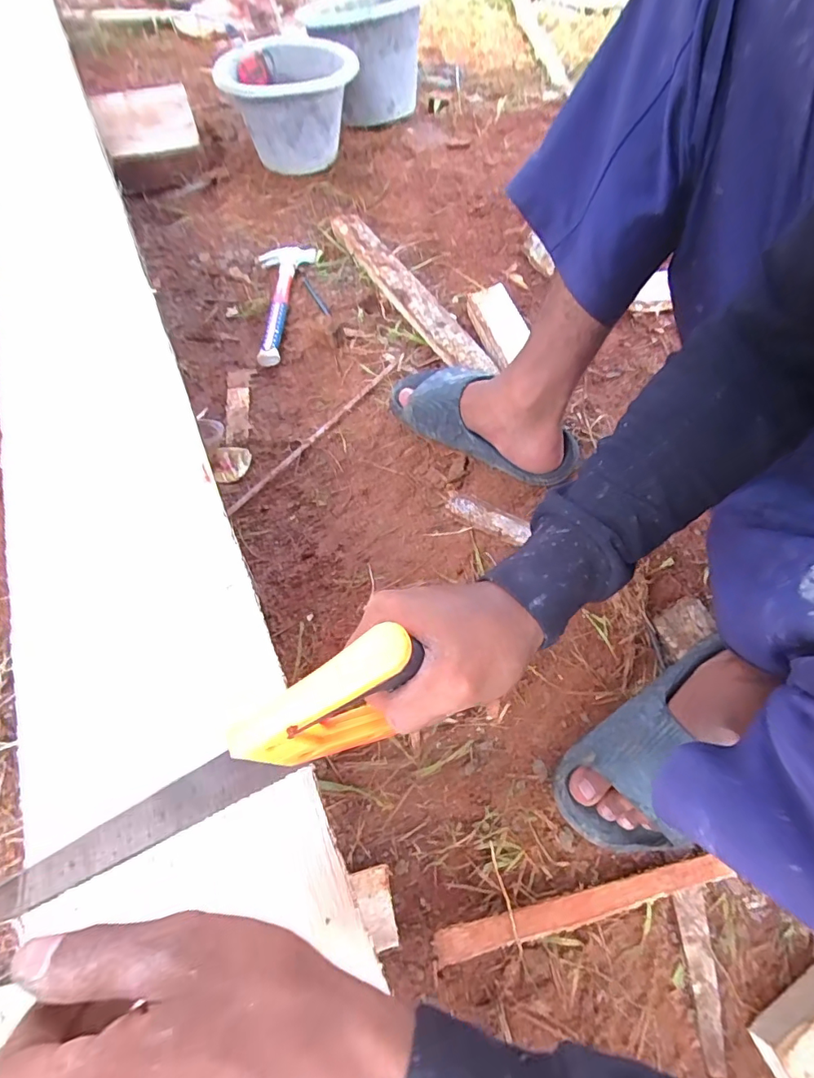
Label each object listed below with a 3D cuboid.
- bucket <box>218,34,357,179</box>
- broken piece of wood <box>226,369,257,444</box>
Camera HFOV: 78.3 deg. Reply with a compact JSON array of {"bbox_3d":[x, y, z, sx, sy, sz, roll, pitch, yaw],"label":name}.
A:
[{"bbox_3d":[-0.245,-0.904,1.052,0.274,0.177,0.297,-7,57,-11],"label":"bucket"},{"bbox_3d":[-0.256,-0.206,0.764,0.039,0.007,0.161,-5,58,-7],"label":"broken piece of wood"}]

